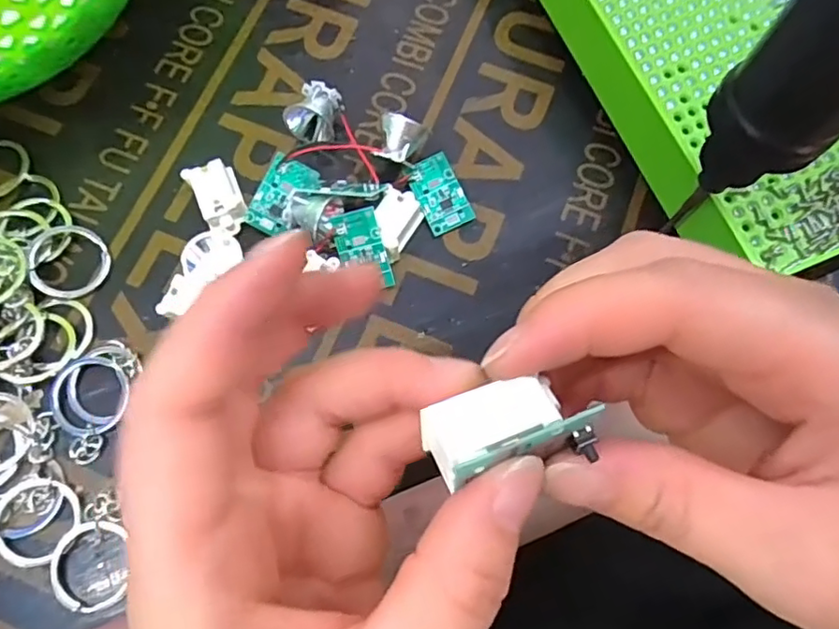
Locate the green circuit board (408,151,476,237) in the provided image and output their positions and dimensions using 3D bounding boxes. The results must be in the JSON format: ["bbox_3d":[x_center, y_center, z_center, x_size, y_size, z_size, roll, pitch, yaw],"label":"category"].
[{"bbox_3d":[0.009,-0.051,0.251,0.019,0.004,0.032,-26,84,-1],"label":"green circuit board"}]

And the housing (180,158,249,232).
[{"bbox_3d":[-0.082,-0.048,0.246,0.018,0.015,0.029,-28,75,-11],"label":"housing"}]

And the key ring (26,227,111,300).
[{"bbox_3d":[-0.141,-0.022,0.240,0.029,0.005,0.032,-9,72,-5],"label":"key ring"}]

